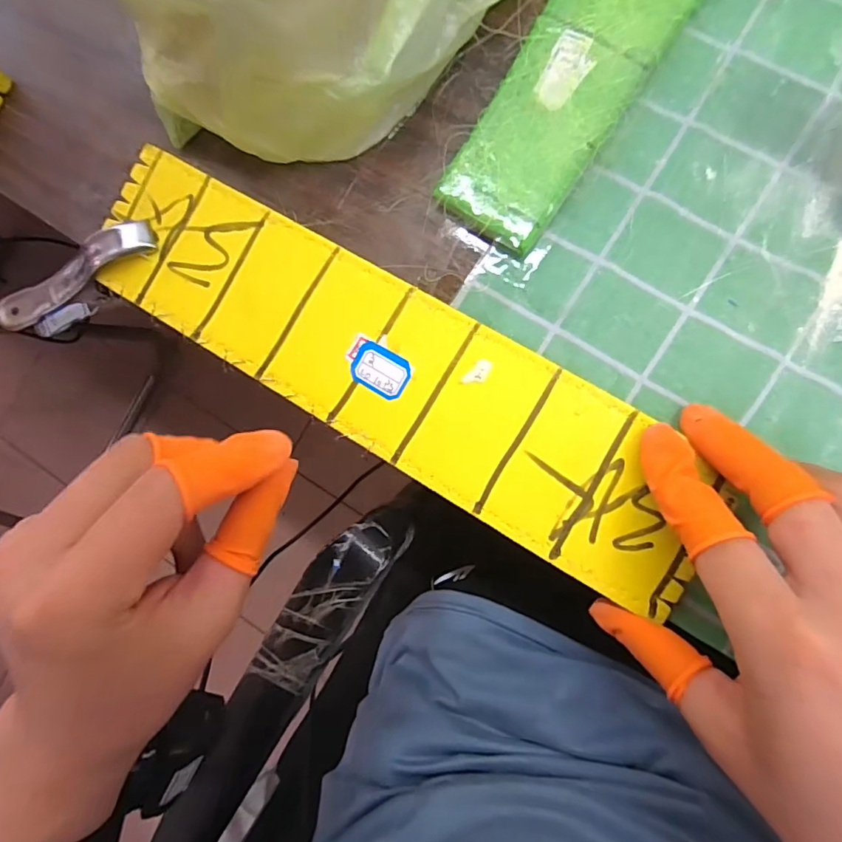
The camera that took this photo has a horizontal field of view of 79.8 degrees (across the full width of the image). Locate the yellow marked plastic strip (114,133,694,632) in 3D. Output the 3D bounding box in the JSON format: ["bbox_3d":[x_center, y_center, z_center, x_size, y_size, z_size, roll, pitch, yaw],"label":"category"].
[{"bbox_3d":[-0.020,-0.029,0.248,0.329,0.010,0.078,33,88,9],"label":"yellow marked plastic strip"}]

